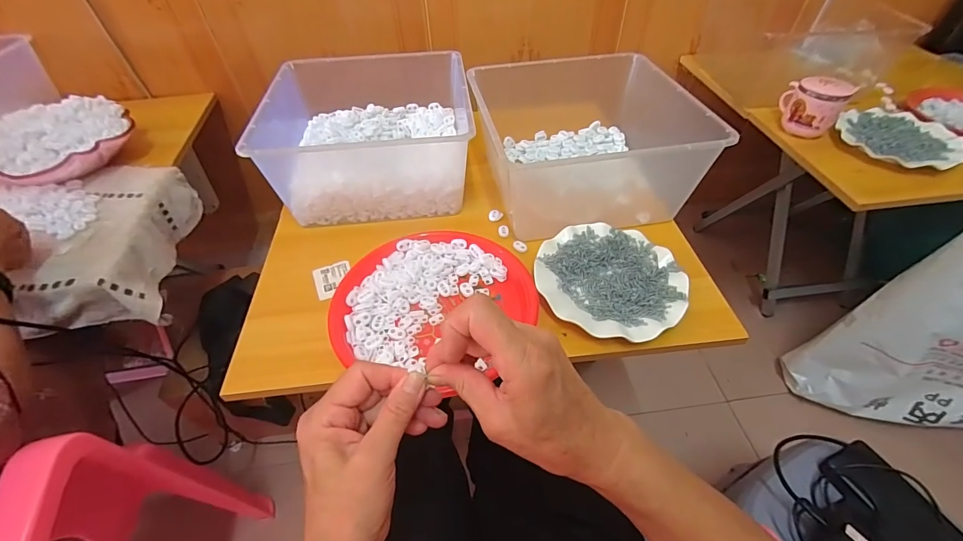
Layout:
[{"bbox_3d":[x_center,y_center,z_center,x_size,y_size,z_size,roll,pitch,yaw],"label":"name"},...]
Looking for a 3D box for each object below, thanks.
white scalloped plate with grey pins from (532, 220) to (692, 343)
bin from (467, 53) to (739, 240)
[{"bbox_3d":[0.165,0.011,0.532,0.176,0.026,0.182,1,49,-1],"label":"white scalloped plate with grey pins"},{"bbox_3d":[0.175,-0.213,0.653,0.291,0.159,0.307,-6,49,-6],"label":"bin"}]

